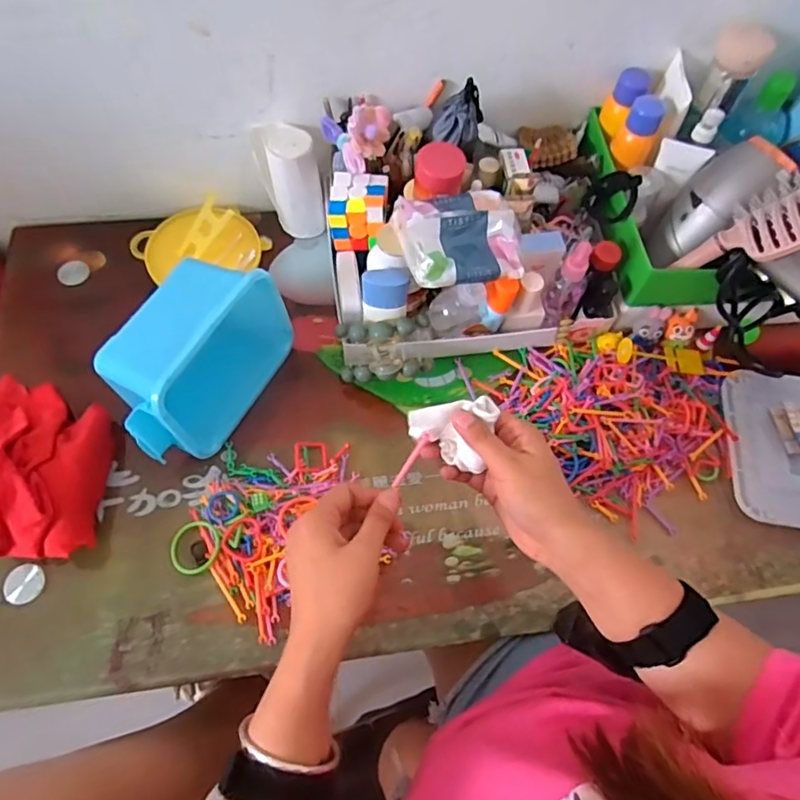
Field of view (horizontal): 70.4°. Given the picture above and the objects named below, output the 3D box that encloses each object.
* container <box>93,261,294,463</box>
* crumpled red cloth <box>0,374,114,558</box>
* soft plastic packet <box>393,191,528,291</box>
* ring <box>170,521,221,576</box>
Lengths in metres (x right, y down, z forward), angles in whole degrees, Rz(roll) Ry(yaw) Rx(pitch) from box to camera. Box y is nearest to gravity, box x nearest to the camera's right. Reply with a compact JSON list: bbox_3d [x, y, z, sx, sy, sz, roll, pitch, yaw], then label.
[{"bbox_3d":[-0.203,-0.040,0.565,0.108,0.123,0.188,27,66,10],"label":"container"},{"bbox_3d":[-0.339,0.051,0.539,0.117,0.067,0.206,-16,66,-10],"label":"crumpled red cloth"},{"bbox_3d":[0.056,-0.155,0.536,0.110,0.046,0.091,-18,66,-11],"label":"soft plastic packet"},{"bbox_3d":[-0.190,0.138,0.531,0.047,0.005,0.048,-3,69,7],"label":"ring"}]

